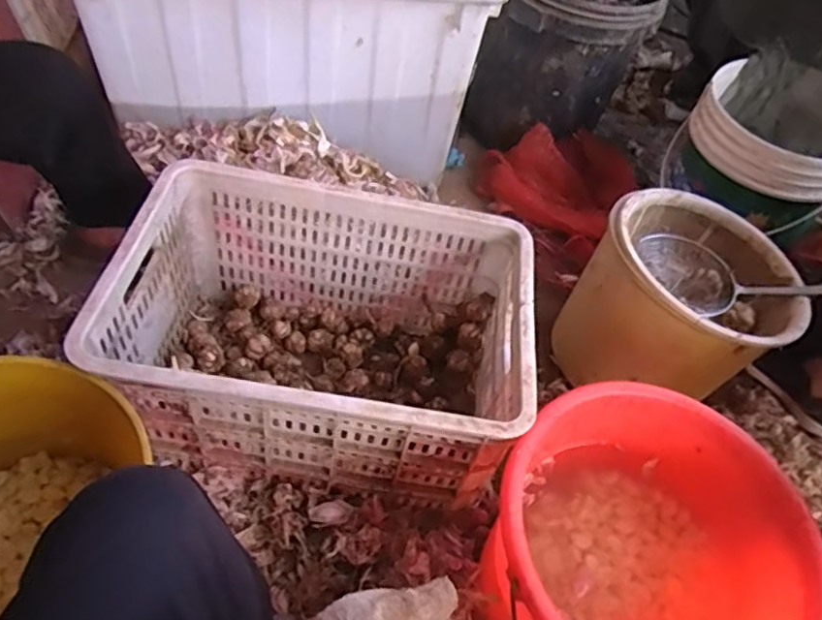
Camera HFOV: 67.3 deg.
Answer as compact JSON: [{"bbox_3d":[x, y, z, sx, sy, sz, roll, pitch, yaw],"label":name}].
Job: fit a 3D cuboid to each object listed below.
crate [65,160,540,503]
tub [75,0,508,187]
[{"bbox_3d":[-0.112,0.042,0.873,0.508,0.295,0.355,3,53,2],"label":"crate"},{"bbox_3d":[-0.218,-0.617,1.234,0.711,0.368,0.567,0,53,-1],"label":"tub"}]

